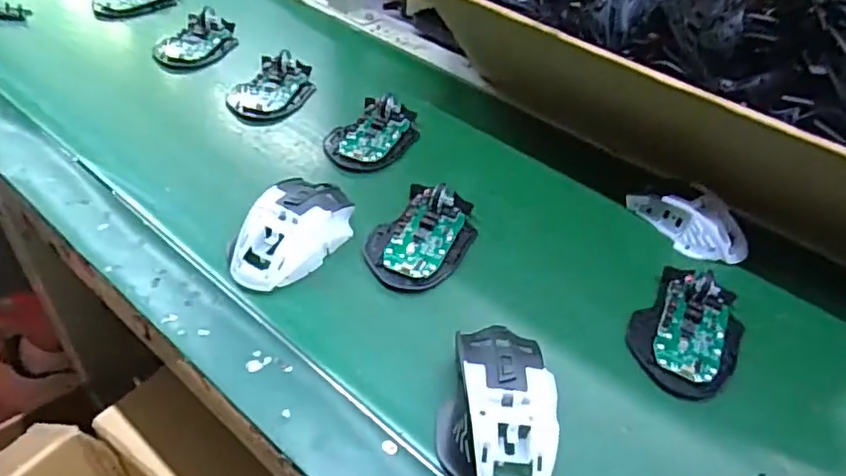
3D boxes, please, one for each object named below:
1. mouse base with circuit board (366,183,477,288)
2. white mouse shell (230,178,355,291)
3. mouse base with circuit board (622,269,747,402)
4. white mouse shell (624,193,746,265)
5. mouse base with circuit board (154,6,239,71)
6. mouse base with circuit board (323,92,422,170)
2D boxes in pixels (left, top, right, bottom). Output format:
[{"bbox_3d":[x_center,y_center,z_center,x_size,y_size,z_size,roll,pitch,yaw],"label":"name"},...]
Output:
[{"bbox_3d":[0.001,-0.007,0.481,0.072,0.030,0.109,27,46,20],"label":"mouse base with circuit board"},{"bbox_3d":[-0.100,-0.007,0.459,0.062,0.034,0.110,19,44,12],"label":"white mouse shell"},{"bbox_3d":[0.197,0.065,0.433,0.073,0.026,0.108,29,46,22],"label":"mouse base with circuit board"},{"bbox_3d":[0.241,-0.020,0.527,0.054,0.030,0.097,-20,49,-27],"label":"white mouse shell"},{"bbox_3d":[-0.264,-0.235,0.689,0.065,0.029,0.104,25,45,18],"label":"mouse base with circuit board"},{"bbox_3d":[-0.048,-0.109,0.586,0.072,0.026,0.106,23,44,16],"label":"mouse base with circuit board"}]

